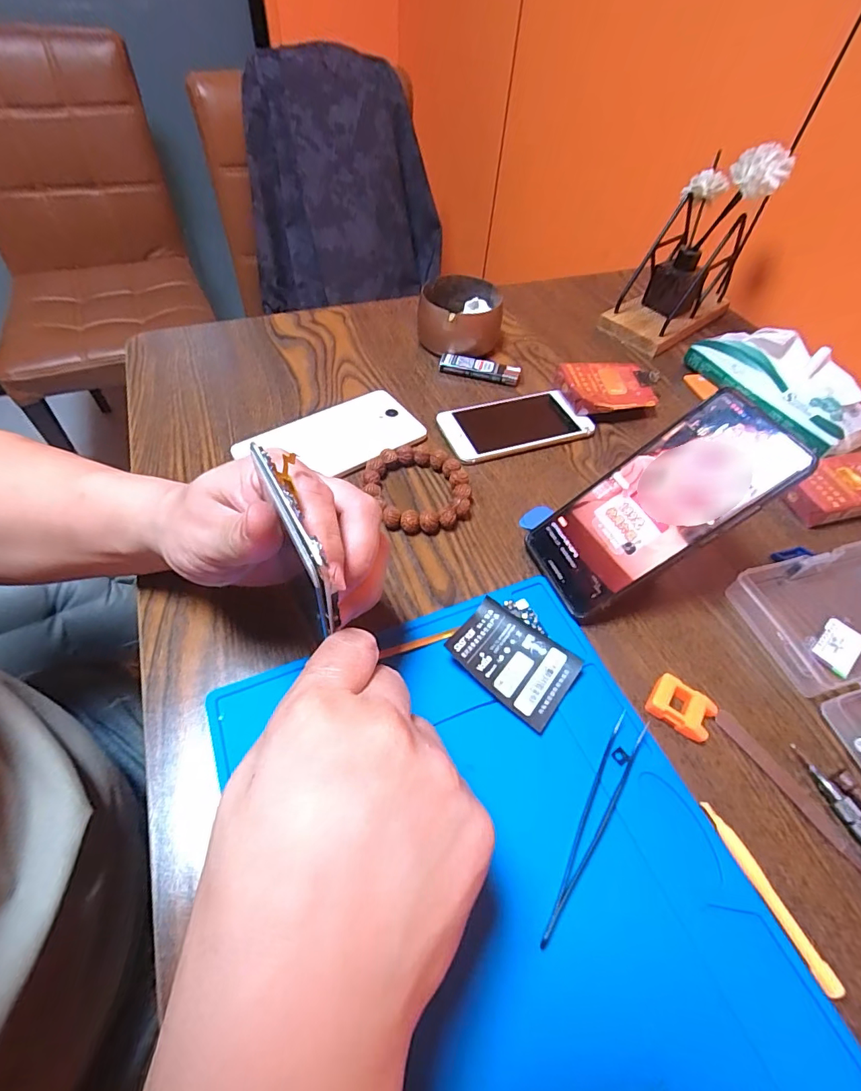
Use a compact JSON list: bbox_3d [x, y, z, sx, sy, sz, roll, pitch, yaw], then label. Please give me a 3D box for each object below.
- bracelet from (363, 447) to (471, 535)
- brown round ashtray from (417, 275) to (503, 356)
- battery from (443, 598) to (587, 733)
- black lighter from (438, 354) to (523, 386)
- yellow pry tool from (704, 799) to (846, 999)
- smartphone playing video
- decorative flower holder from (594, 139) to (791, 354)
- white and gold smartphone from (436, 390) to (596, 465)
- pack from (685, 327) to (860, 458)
[{"bbox_3d":[-0.009,-0.045,0.380,0.076,0.015,0.084,-23,58,-20],"label":"bracelet"},{"bbox_3d":[0.030,-0.238,0.506,0.084,0.049,0.084,6,53,1],"label":"brown round ashtray"},{"bbox_3d":[0.050,0.069,0.295,0.074,0.008,0.051,35,59,19],"label":"battery"},{"bbox_3d":[0.049,-0.176,0.482,0.078,0.012,0.018,15,53,7],"label":"black lighter"},{"bbox_3d":[0.164,0.169,0.236,0.008,0.006,0.082,-17,56,-16],"label":"yellow pry tool"},{"bbox_3d":[0.143,-0.025,0.311,0.163,0.010,0.072,-38,55,18],"label":"smartphone playing video"},{"bbox_3d":[0.283,-0.315,0.509,0.158,0.166,0.090,-36,63,-27],"label":"decorative flower holder"},{"bbox_3d":[0.075,-0.111,0.437,0.128,0.009,0.070,-17,56,-16],"label":"white and gold smartphone"},{"bbox_3d":[0.338,-0.158,0.469,0.078,0.048,0.170,-21,57,-18],"label":"pack"}]

